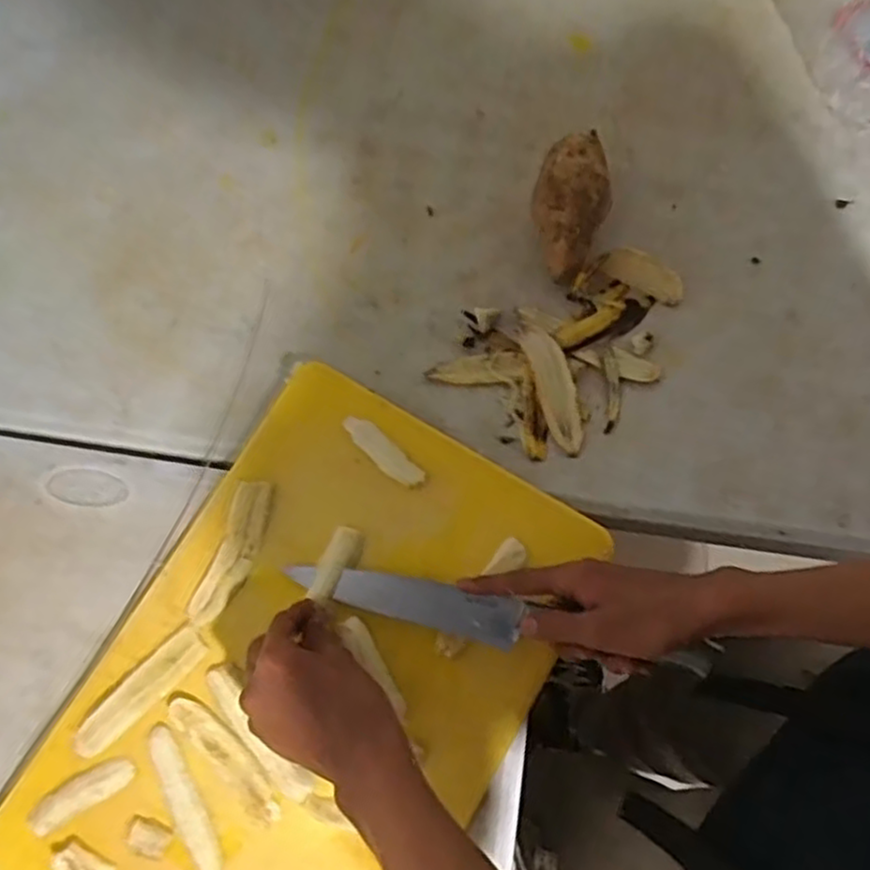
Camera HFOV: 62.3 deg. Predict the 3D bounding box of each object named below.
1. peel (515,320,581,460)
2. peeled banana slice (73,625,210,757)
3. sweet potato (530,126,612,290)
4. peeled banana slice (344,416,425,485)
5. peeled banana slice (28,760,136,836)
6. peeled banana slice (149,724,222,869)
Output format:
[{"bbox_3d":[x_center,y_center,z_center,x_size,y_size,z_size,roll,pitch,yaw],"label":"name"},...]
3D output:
[{"bbox_3d":[0.105,-0.042,0.631,0.035,0.008,0.120,-15,75,-6],"label":"peel"},{"bbox_3d":[-0.221,0.192,0.539,0.113,0.004,0.026,-43,80,-12],"label":"peeled banana slice"},{"bbox_3d":[0.121,-0.208,0.653,0.068,0.069,0.118,20,74,4],"label":"sweet potato"},{"bbox_3d":[-0.043,0.013,0.587,0.079,0.005,0.022,43,77,10],"label":"peeled banana slice"},{"bbox_3d":[-0.260,0.264,0.530,0.077,0.007,0.024,-28,77,-9],"label":"peeled banana slice"},{"bbox_3d":[-0.183,0.265,0.524,0.021,0.004,0.107,-26,77,-9],"label":"peeled banana slice"}]

